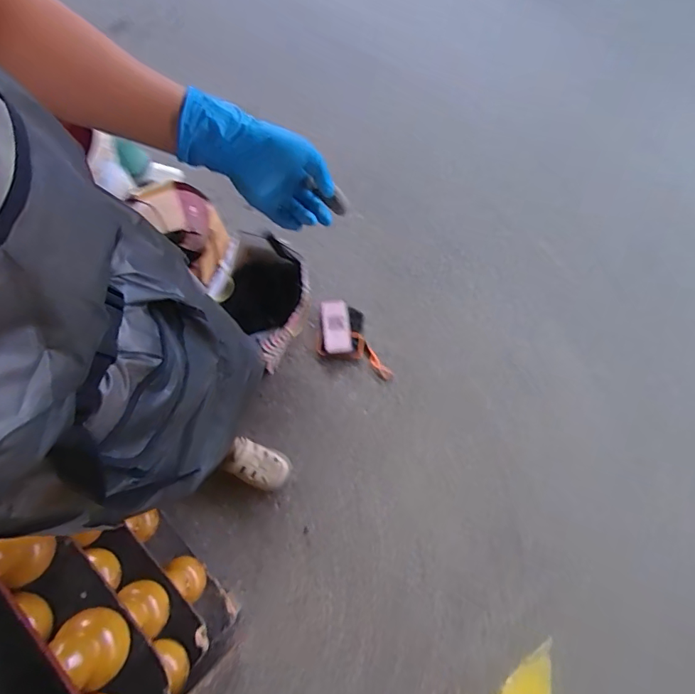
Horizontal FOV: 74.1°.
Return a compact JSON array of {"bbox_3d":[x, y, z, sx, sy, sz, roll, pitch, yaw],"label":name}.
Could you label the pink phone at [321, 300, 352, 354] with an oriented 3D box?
[{"bbox_3d":[-0.032,-0.058,1.309,0.076,0.014,0.154,-6,77,1],"label":"pink phone"}]

